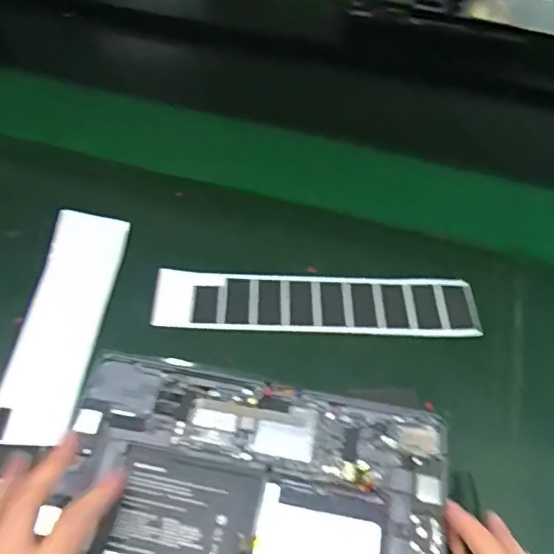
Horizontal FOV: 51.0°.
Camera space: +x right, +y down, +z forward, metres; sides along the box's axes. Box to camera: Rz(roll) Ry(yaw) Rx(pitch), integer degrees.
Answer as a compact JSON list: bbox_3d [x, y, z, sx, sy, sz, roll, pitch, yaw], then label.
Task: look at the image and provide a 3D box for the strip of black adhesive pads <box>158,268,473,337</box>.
[{"bbox_3d":[0.034,0.023,0.497,0.269,0.006,0.058,2,50,-2],"label":"strip of black adhesive pads"}]

